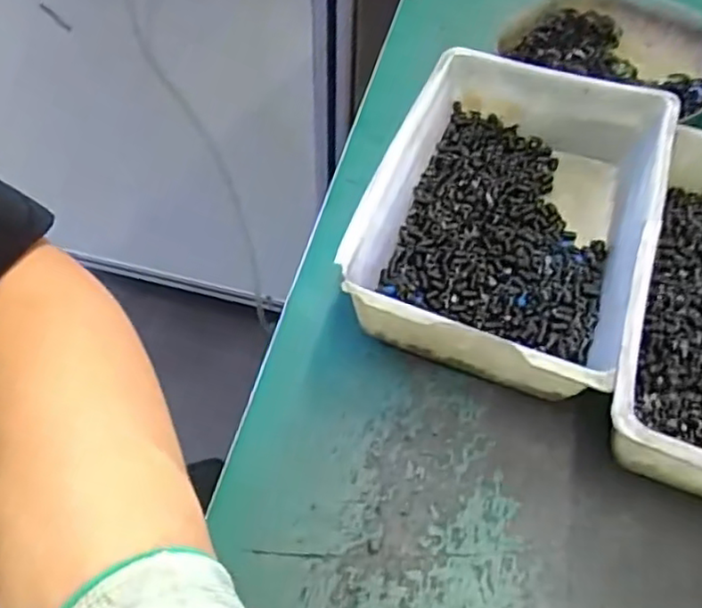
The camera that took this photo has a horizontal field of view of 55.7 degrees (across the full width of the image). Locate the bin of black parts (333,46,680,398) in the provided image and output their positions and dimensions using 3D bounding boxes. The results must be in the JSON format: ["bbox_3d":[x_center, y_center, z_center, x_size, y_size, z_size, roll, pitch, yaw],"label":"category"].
[{"bbox_3d":[0.084,-0.048,0.357,0.139,0.048,0.195,21,57,14],"label":"bin of black parts"}]

